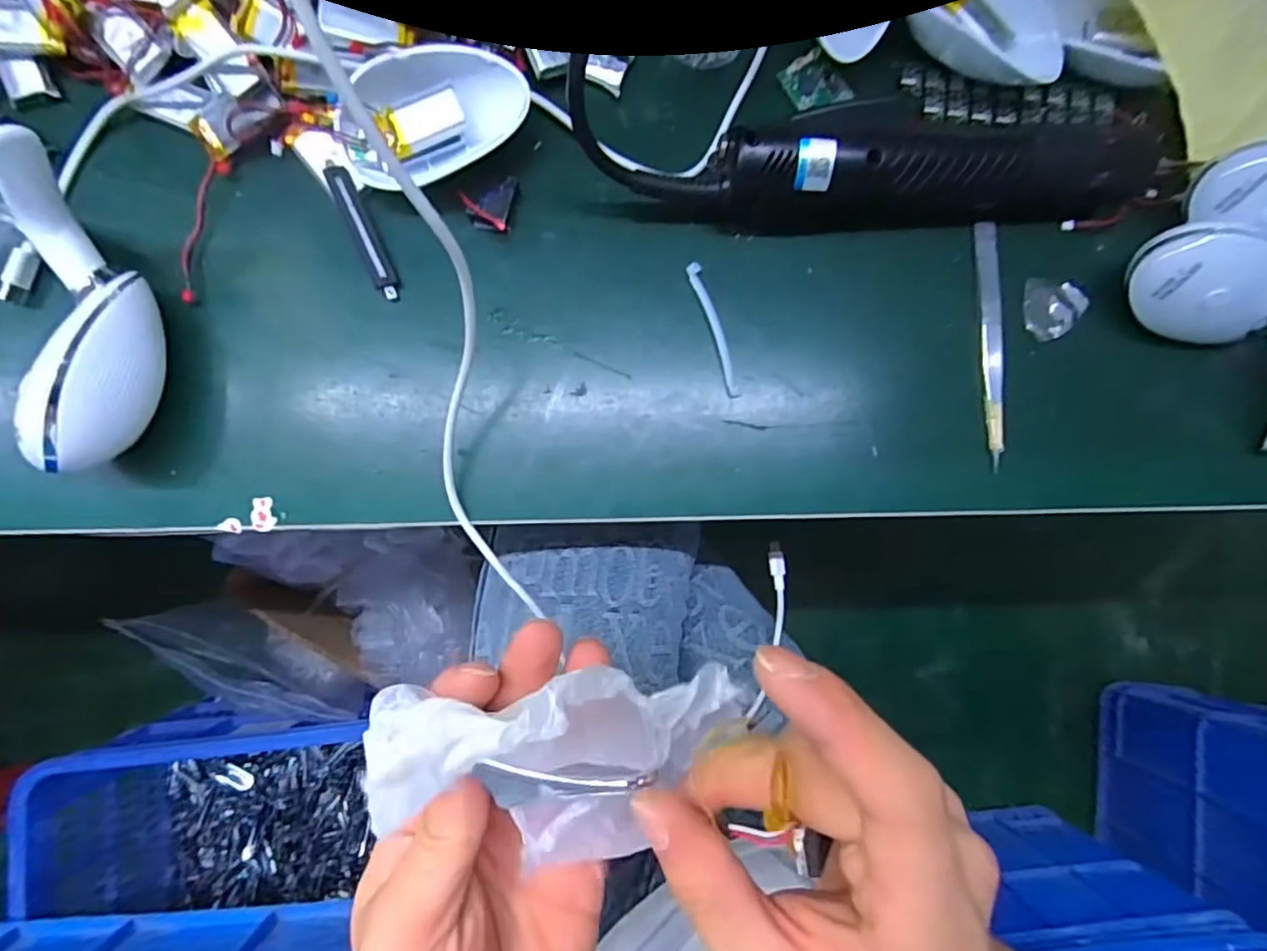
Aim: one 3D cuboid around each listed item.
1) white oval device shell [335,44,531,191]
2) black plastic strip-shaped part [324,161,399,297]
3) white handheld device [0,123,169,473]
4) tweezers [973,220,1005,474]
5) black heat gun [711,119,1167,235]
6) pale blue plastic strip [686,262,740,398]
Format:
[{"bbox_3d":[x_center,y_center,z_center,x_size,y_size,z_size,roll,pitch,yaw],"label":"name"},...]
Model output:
[{"bbox_3d":[-0.087,-0.156,0.268,0.080,0.033,0.045,-26,86,-5],"label":"white oval device shell"},{"bbox_3d":[-0.123,-0.112,0.274,0.010,0.009,0.063,-23,86,-5],"label":"black plastic strip-shaped part"},{"bbox_3d":[-0.219,-0.062,0.236,0.031,0.049,0.116,-2,99,-4],"label":"white handheld device"},{"bbox_3d":[0.175,-0.064,0.294,0.009,0.007,0.120,-1,85,-3],"label":"tweezers"},{"bbox_3d":[0.147,-0.141,0.280,0.219,0.042,0.039,-6,85,-4],"label":"black heat gun"},{"bbox_3d":[0.039,-0.070,0.286,0.007,0.004,0.066,-18,86,-5],"label":"pale blue plastic strip"}]

